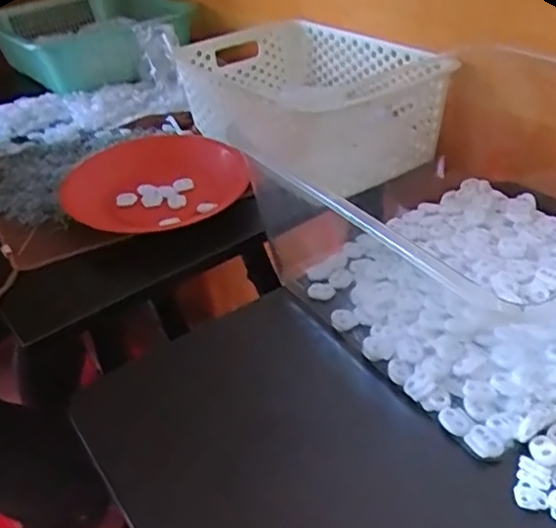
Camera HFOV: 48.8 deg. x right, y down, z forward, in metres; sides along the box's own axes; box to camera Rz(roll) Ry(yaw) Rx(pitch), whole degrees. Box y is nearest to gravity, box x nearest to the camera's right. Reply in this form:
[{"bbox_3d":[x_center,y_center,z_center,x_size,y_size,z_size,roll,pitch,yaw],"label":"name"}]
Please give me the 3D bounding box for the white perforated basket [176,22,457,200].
[{"bbox_3d":[0.035,-0.204,0.759,0.213,0.099,0.320,-23,38,-22],"label":"white perforated basket"}]

